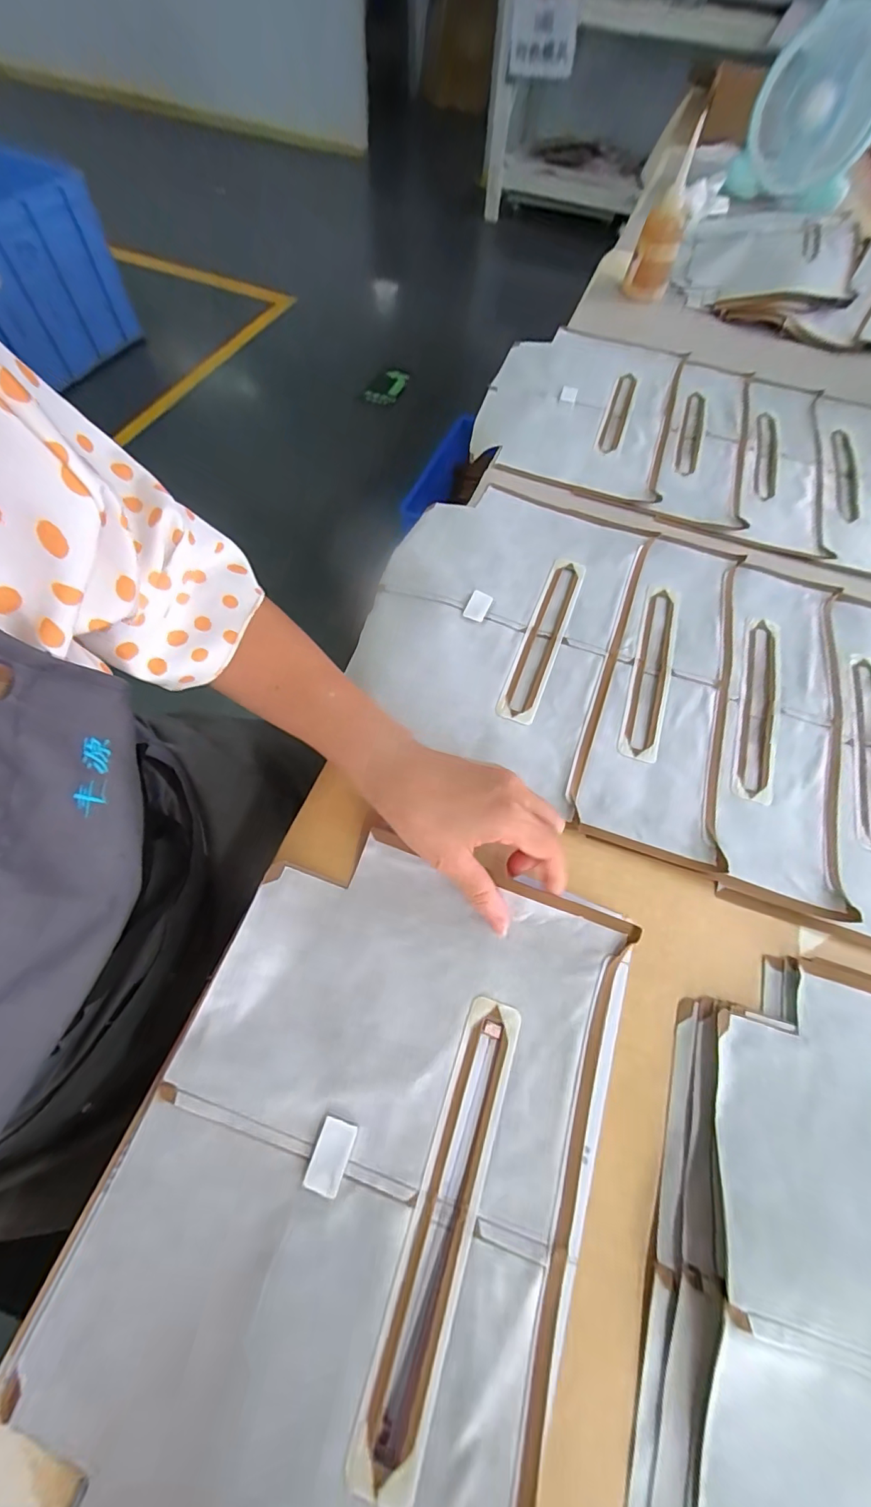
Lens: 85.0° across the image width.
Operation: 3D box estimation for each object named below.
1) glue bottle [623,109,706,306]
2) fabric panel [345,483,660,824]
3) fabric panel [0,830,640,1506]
[{"bbox_3d":[0.336,-0.777,0.698,0.065,0.149,0.075,18,64,5],"label":"glue bottle"},{"bbox_3d":[0.058,-0.136,0.445,0.224,0.009,0.322,20,64,6],"label":"fabric panel"},{"bbox_3d":[-0.040,0.222,0.255,0.237,0.022,0.339,19,62,6],"label":"fabric panel"}]

